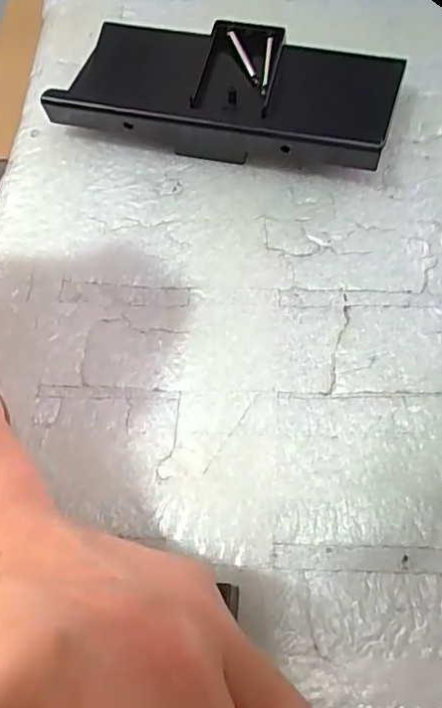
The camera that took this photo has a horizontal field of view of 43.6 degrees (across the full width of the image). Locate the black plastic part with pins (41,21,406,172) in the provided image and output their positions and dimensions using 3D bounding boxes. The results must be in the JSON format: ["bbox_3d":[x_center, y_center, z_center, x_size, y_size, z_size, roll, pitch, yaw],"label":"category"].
[{"bbox_3d":[0.004,-0.137,0.289,0.169,0.029,0.078,12,66,8],"label":"black plastic part with pins"}]

